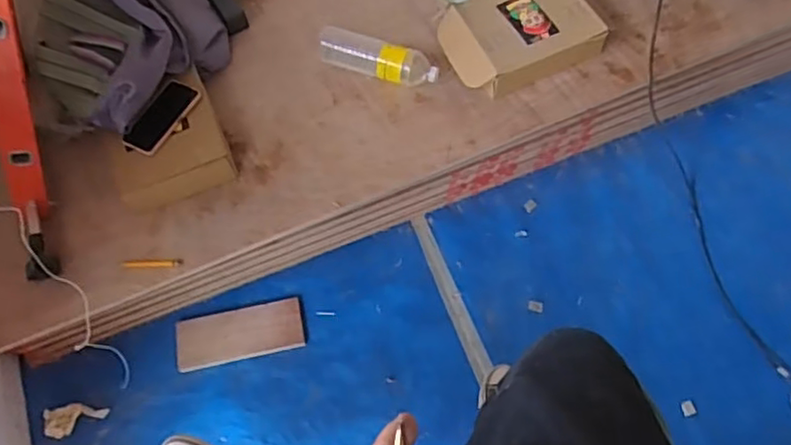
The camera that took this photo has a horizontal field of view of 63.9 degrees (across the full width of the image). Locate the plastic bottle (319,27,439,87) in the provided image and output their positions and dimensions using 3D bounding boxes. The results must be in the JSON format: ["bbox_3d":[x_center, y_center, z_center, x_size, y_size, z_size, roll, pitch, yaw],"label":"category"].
[{"bbox_3d":[-0.039,-0.337,1.306,0.256,0.061,0.075,20,65,14],"label":"plastic bottle"}]

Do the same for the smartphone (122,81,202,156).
[{"bbox_3d":[-0.434,-0.197,1.181,0.156,0.060,0.010,-54,27,-10],"label":"smartphone"}]

